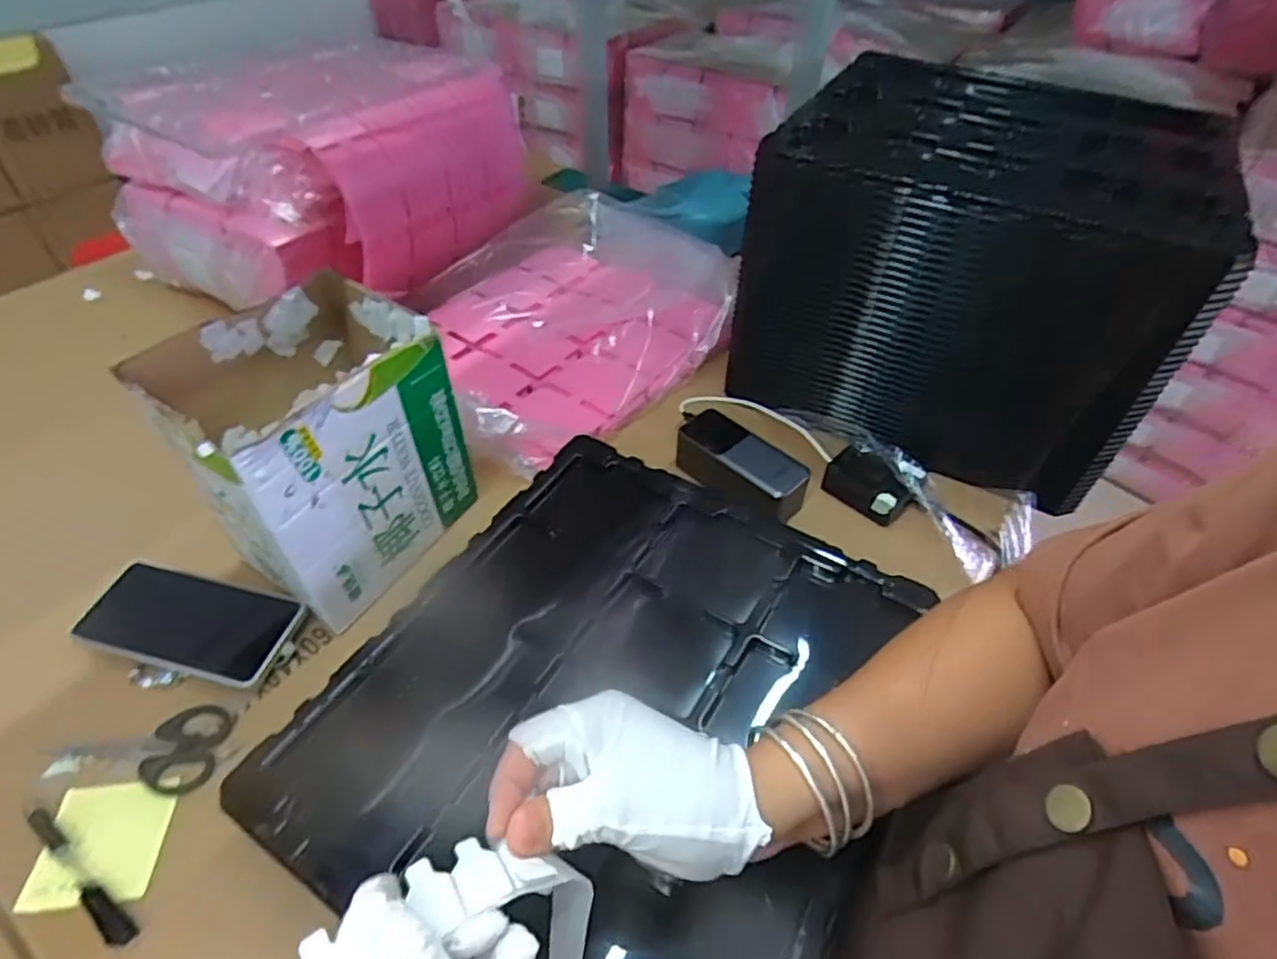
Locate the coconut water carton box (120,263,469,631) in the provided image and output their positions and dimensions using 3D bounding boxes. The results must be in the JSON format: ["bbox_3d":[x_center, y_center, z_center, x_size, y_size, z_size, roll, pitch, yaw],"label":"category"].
[{"bbox_3d":[-0.259,-0.026,0.566,0.150,0.202,0.189,25,51,20],"label":"coconut water carton box"}]

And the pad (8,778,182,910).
[{"bbox_3d":[-0.359,0.242,0.454,0.074,0.011,0.074,-3,47,-6],"label":"pad"}]

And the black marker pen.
[{"bbox_3d":[-0.362,0.255,0.436,0.122,0.015,0.014,29,52,23],"label":"black marker pen"}]

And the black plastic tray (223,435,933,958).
[{"bbox_3d":[-0.015,0.136,0.460,0.323,0.042,0.360,24,50,19],"label":"black plastic tray"}]

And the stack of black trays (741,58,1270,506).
[{"bbox_3d":[0.348,-0.231,0.716,0.374,0.259,0.365,27,51,21],"label":"stack of black trays"}]

